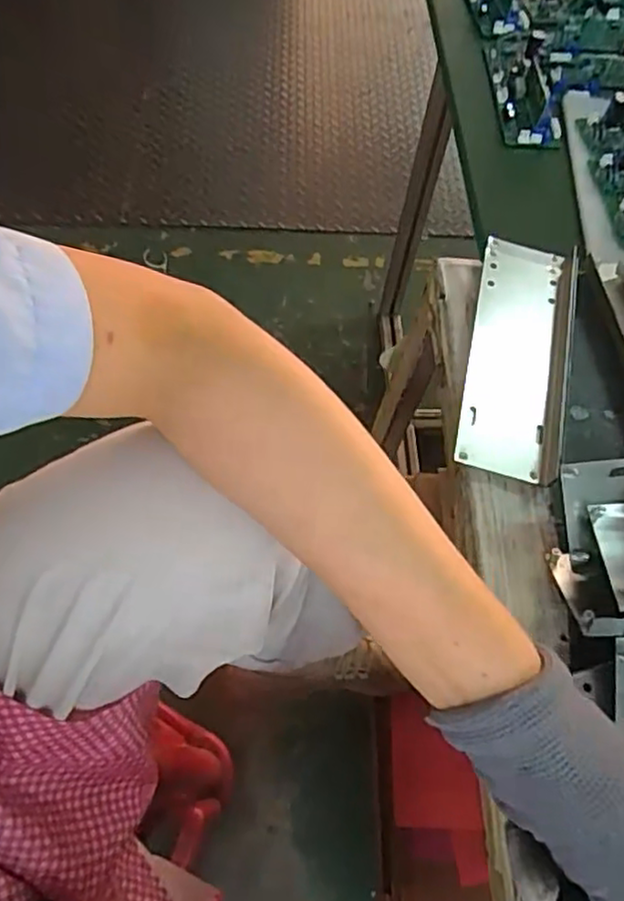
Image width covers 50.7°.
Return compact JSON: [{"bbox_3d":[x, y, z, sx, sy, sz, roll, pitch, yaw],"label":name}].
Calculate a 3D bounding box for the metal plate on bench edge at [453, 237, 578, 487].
[{"bbox_3d":[0.148,-0.069,0.463,0.071,0.017,0.192,13,62,4],"label":"metal plate on bench edge"}]

